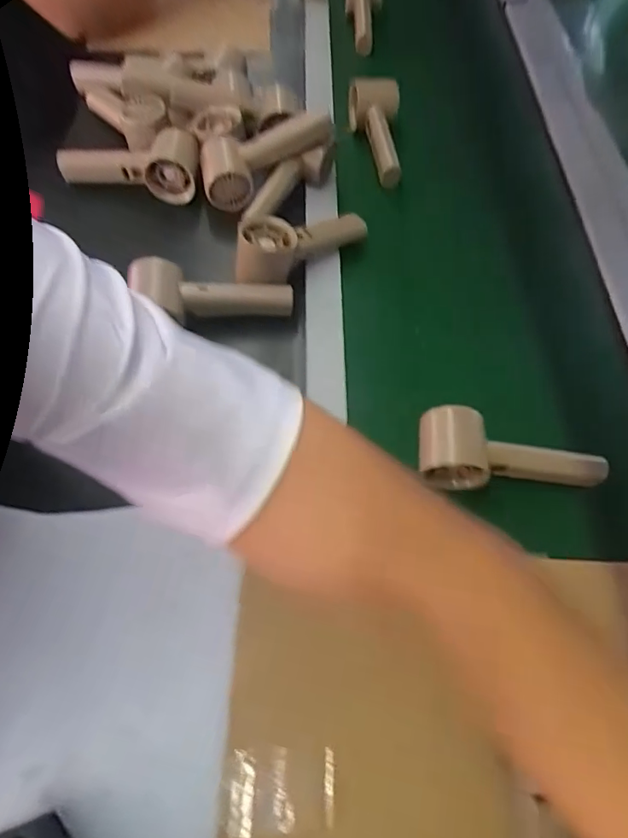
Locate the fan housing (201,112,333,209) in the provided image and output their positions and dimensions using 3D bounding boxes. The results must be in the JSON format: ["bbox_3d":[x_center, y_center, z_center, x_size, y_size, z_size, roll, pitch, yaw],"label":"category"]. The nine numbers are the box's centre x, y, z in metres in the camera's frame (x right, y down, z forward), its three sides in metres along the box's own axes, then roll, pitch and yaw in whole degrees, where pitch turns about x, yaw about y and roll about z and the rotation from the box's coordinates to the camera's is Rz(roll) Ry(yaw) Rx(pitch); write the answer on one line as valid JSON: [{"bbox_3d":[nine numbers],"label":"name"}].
[{"bbox_3d":[-0.055,-0.301,0.576,0.157,0.052,0.060,-23,62,8],"label":"fan housing"}]

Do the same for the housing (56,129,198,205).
[{"bbox_3d":[-0.209,-0.302,0.592,0.155,0.048,0.063,10,61,3],"label":"housing"}]

